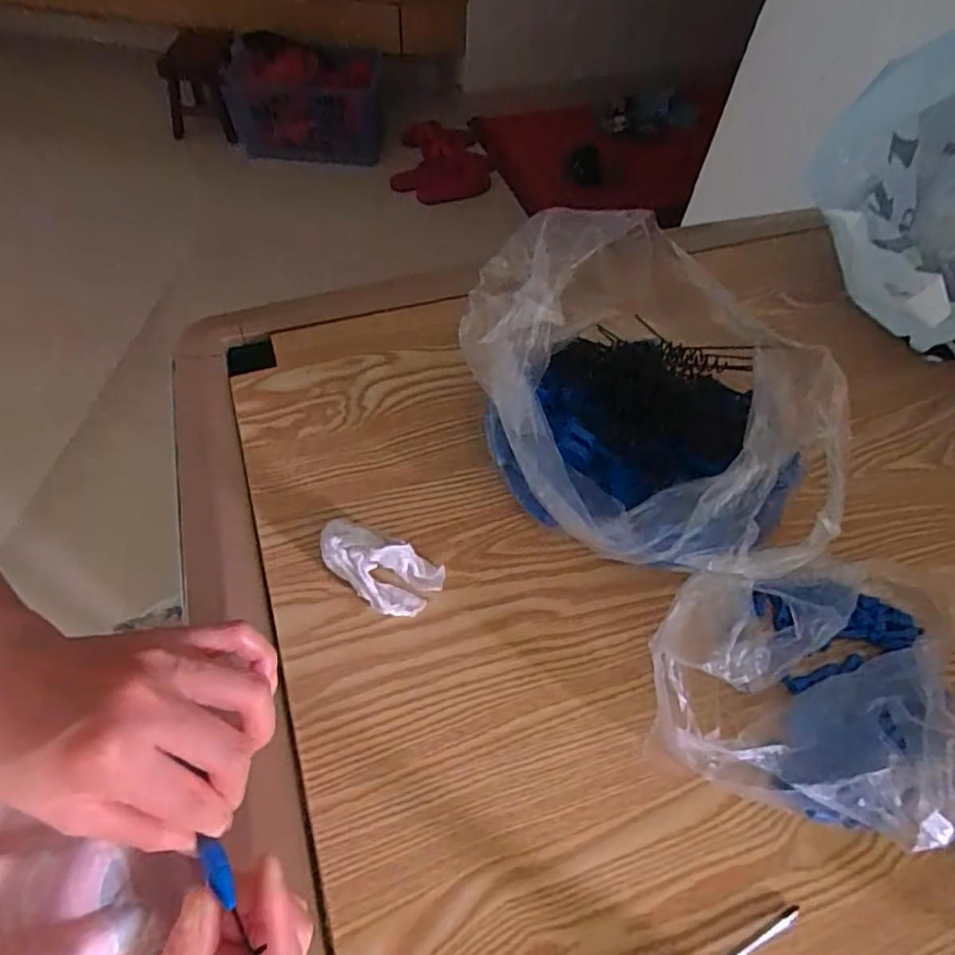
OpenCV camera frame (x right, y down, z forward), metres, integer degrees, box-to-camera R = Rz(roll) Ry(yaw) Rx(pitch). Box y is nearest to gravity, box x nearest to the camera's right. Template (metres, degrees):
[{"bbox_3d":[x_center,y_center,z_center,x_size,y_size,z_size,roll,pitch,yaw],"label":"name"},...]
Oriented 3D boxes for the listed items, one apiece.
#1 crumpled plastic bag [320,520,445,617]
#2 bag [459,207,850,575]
[{"bbox_3d":[-0.072,0.062,0.429,0.091,0.040,0.045,19,57,8],"label":"crumpled plastic bag"},{"bbox_3d":[0.149,-0.054,0.439,0.259,0.178,0.253,-28,63,-20],"label":"bag"}]

